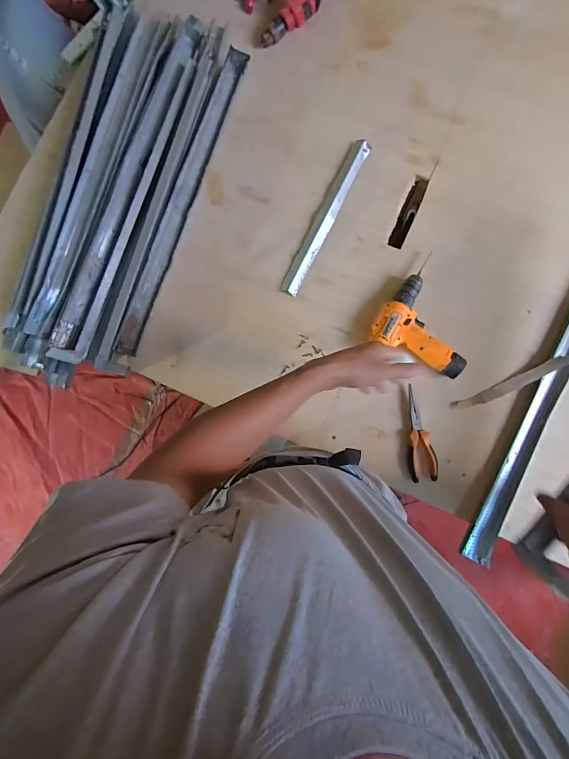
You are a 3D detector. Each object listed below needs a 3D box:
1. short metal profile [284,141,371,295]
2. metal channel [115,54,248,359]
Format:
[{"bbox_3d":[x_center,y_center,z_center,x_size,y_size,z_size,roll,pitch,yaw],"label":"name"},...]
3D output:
[{"bbox_3d":[0.096,-0.369,0.858,0.038,0.014,0.388,27,87,8],"label":"short metal profile"},{"bbox_3d":[-0.234,-0.406,0.872,0.056,0.042,0.735,19,86,6],"label":"metal channel"}]

